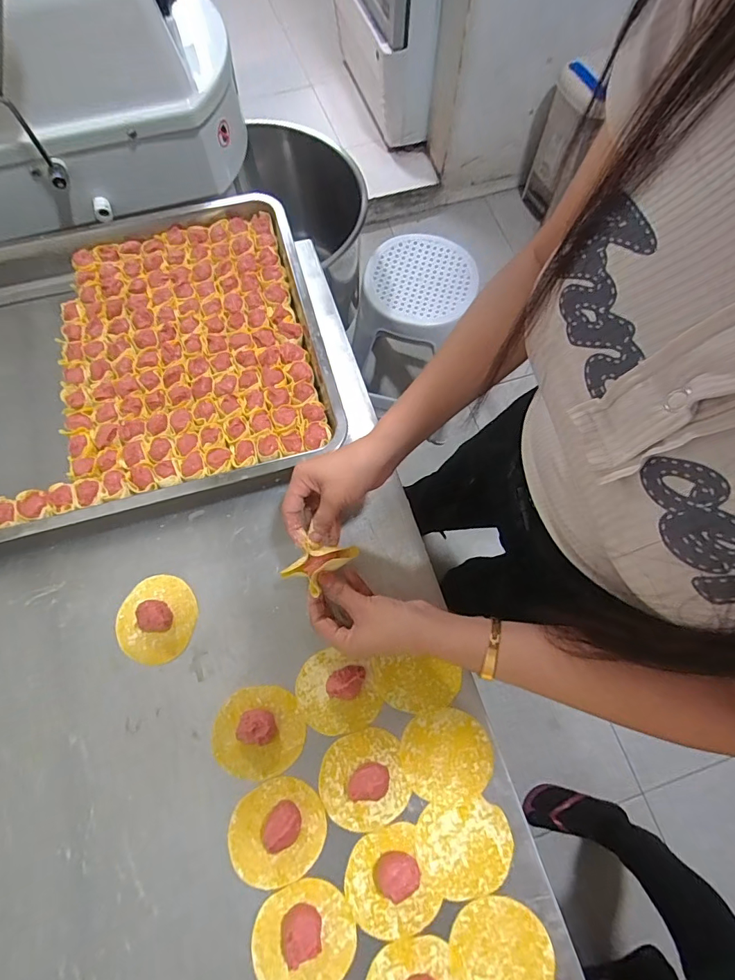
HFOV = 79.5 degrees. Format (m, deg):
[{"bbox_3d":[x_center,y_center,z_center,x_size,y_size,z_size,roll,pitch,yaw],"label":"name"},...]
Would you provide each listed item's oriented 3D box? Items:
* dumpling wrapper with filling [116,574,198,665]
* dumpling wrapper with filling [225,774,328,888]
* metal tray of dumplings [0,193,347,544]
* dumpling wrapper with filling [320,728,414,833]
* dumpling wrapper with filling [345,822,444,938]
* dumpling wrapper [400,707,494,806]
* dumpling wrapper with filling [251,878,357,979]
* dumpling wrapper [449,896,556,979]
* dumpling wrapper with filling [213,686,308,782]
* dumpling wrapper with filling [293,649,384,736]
[{"bbox_3d":[-0.219,0.131,0.451,0.077,0.024,0.086,11,71,5],"label":"dumpling wrapper with filling"},{"bbox_3d":[-0.082,0.306,0.390,0.086,0.026,0.077,-29,72,-9],"label":"dumpling wrapper with filling"},{"bbox_3d":[-0.369,-0.137,0.534,0.624,0.053,0.404,-15,71,-5],"label":"metal tray of dumplings"},{"bbox_3d":[-0.004,0.268,0.404,0.079,0.024,0.078,0,70,1],"label":"dumpling wrapper with filling"},{"bbox_3d":[0.020,0.344,0.382,0.077,0.023,0.078,0,70,1],"label":"dumpling wrapper with filling"},{"bbox_3d":[0.076,0.252,0.422,0.084,0.004,0.077,0,70,1],"label":"dumpling wrapper"},{"bbox_3d":[-0.055,0.381,0.369,0.086,0.026,0.077,-26,72,-8],"label":"dumpling wrapper with filling"},{"bbox_3d":[0.114,0.396,0.377,0.083,0.004,0.079,0,69,0],"label":"dumpling wrapper"},{"bbox_3d":[-0.106,0.230,0.417,0.086,0.023,0.078,-19,71,-6],"label":"dumpling wrapper with filling"},{"bbox_3d":[-0.030,0.195,0.427,0.077,0.026,0.077,0,70,1],"label":"dumpling wrapper with filling"}]

